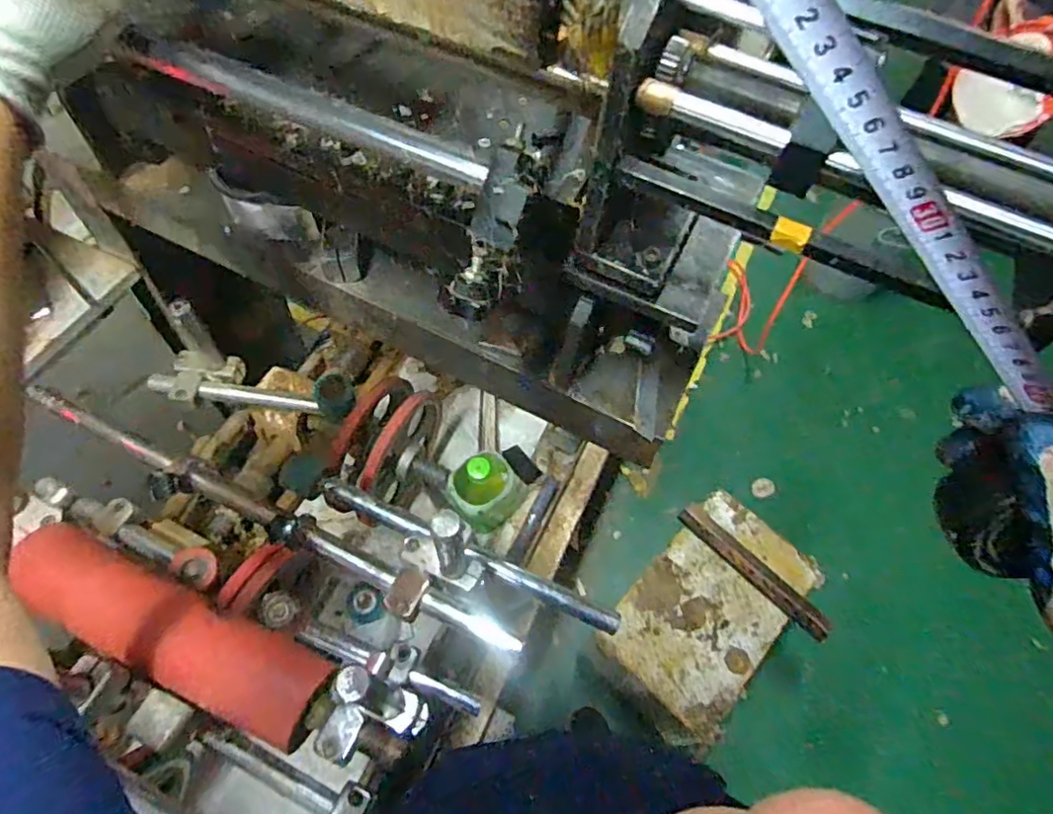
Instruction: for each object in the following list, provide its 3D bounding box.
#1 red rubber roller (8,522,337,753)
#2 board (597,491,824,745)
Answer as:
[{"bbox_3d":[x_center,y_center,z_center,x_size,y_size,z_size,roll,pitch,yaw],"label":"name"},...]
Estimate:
[{"bbox_3d":[-0.325,0.207,0.564,0.290,0.072,0.076,32,62,-3],"label":"red rubber roller"},{"bbox_3d":[0.403,0.435,1.334,0.291,0.036,0.482,40,65,17],"label":"board"}]

